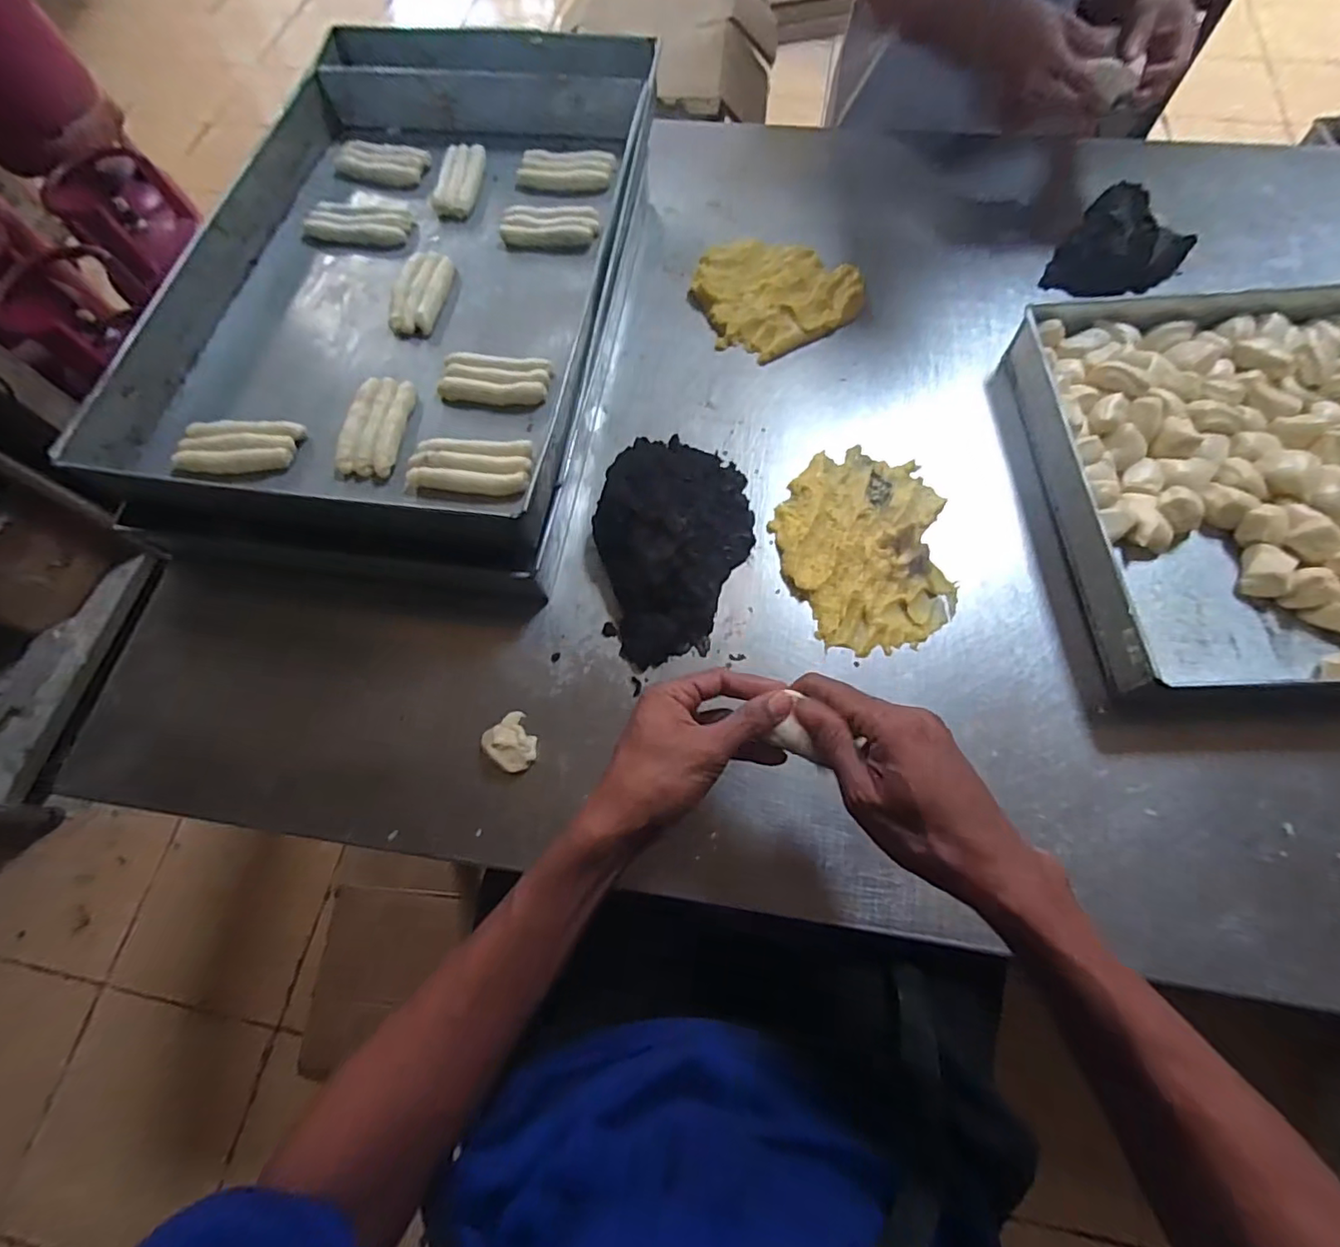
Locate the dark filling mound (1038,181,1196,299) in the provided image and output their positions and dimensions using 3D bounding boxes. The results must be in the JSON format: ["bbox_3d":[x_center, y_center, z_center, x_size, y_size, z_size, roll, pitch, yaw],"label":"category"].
[{"bbox_3d":[0.528,-0.439,0.671,0.123,0.043,0.183,34,72,16],"label":"dark filling mound"}]

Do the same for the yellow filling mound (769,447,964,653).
[{"bbox_3d":[0.181,-0.077,0.549,0.154,0.026,0.203,-1,67,2],"label":"yellow filling mound"}]

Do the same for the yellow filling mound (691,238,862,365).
[{"bbox_3d":[0.125,-0.391,0.685,0.183,0.019,0.172,-26,68,-8],"label":"yellow filling mound"}]

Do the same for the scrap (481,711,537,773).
[{"bbox_3d":[-0.131,0.098,0.488,0.042,0.022,0.041,-1,67,2],"label":"scrap"}]

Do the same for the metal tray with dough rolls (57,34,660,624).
[{"bbox_3d":[-0.268,-0.382,0.642,0.420,0.123,0.664,7,67,6],"label":"metal tray with dough rolls"}]

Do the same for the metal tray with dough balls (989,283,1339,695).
[{"bbox_3d":[0.669,-0.152,0.538,0.613,0.056,0.417,-3,67,1],"label":"metal tray with dough balls"}]

